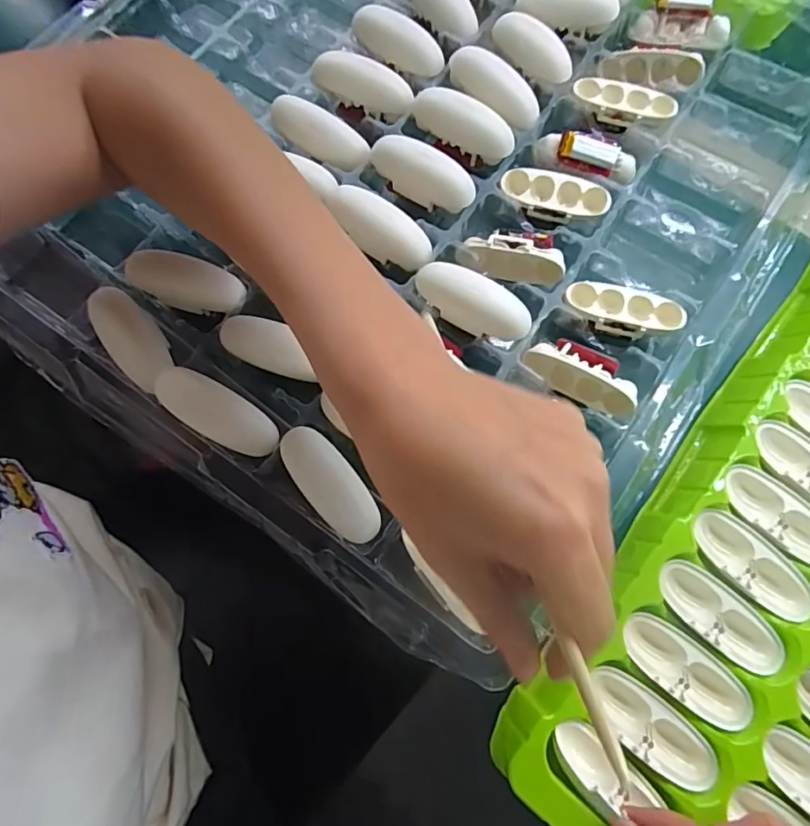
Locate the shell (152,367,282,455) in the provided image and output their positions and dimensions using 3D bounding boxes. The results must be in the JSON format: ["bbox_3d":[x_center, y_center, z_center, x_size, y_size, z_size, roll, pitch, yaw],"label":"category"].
[{"bbox_3d":[-0.097,0.000,0.274,0.065,0.013,0.027,33,74,-14],"label":"shell"}]

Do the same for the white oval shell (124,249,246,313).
[{"bbox_3d":[-0.124,-0.075,0.297,0.067,0.020,0.024,9,73,2],"label":"white oval shell"}]

